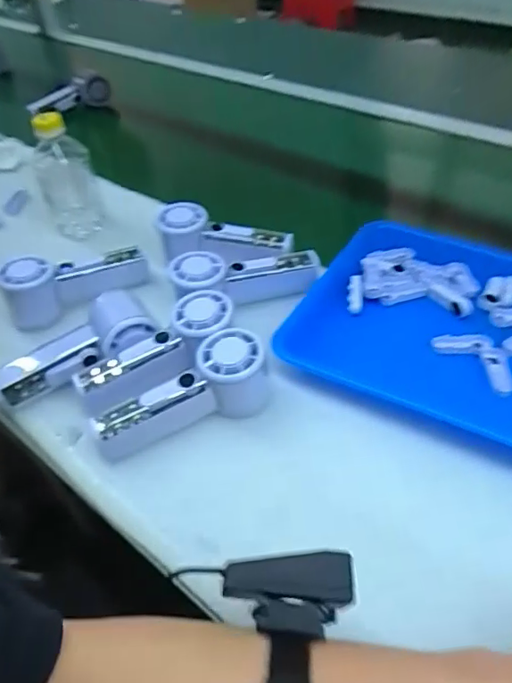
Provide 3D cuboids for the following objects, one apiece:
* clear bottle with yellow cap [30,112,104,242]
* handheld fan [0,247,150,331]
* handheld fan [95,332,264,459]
[{"bbox_3d":[-0.244,-0.216,0.667,0.068,0.149,0.079,-20,46,-14],"label":"clear bottle with yellow cap"},{"bbox_3d":[-0.193,-0.066,0.571,0.147,0.068,0.044,-30,49,-22],"label":"handheld fan"},{"bbox_3d":[-0.064,0.044,0.446,0.149,0.057,0.056,-20,46,-14],"label":"handheld fan"}]

